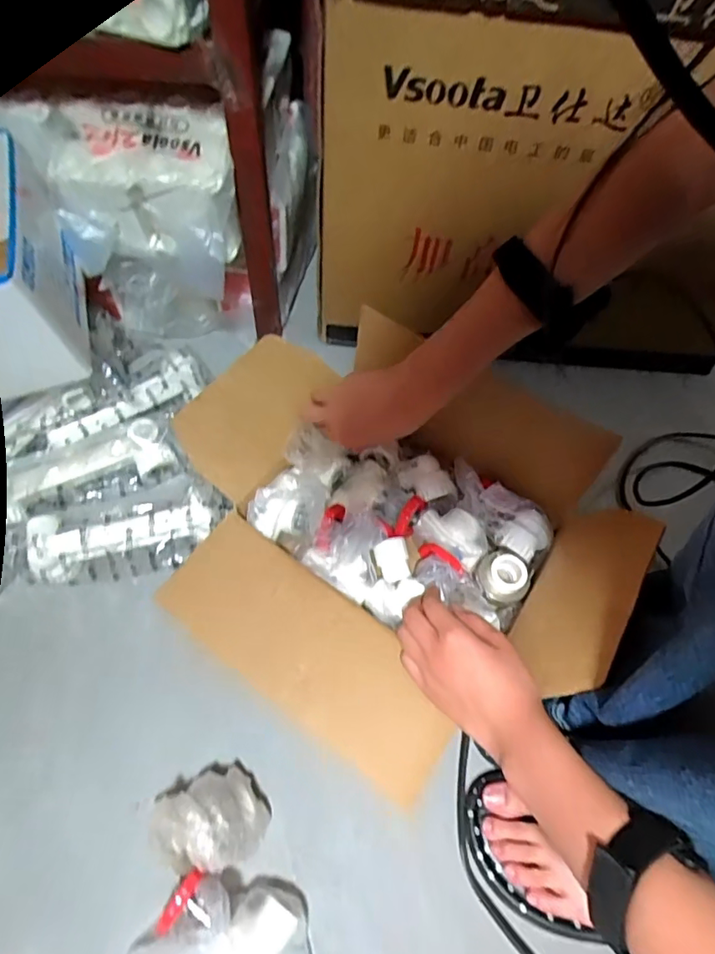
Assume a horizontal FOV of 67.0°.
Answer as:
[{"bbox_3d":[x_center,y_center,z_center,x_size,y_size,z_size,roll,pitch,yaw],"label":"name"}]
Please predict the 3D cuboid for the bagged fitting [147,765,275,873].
[{"bbox_3d":[-0.113,0.264,0.414,0.077,0.059,0.064,-23,63,-17],"label":"bagged fitting"}]

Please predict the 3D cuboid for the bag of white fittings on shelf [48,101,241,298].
[{"bbox_3d":[-0.199,-0.266,0.517,0.165,0.132,0.074,11,58,3],"label":"bag of white fittings on shelf"}]

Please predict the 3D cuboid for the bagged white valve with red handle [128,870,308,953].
[{"bbox_3d":[-0.093,0.323,0.369,0.123,0.063,0.075,13,59,4],"label":"bagged white valve with red handle"}]

